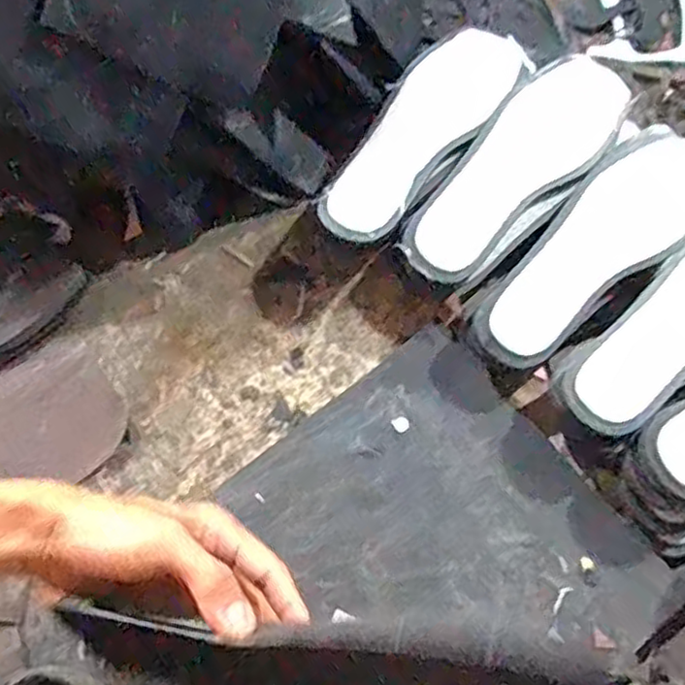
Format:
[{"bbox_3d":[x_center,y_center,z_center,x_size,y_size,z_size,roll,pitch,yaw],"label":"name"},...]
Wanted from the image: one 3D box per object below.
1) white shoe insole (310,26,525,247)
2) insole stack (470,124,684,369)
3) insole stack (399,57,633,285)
[{"bbox_3d":[0.070,-0.190,0.605,0.085,0.028,0.245,39,71,13],"label":"white shoe insole"},{"bbox_3d":[0.214,-0.079,0.592,0.256,0.051,0.091,-39,76,-16],"label":"insole stack"},{"bbox_3d":[0.152,-0.149,0.610,0.090,0.065,0.261,41,72,11],"label":"insole stack"}]

